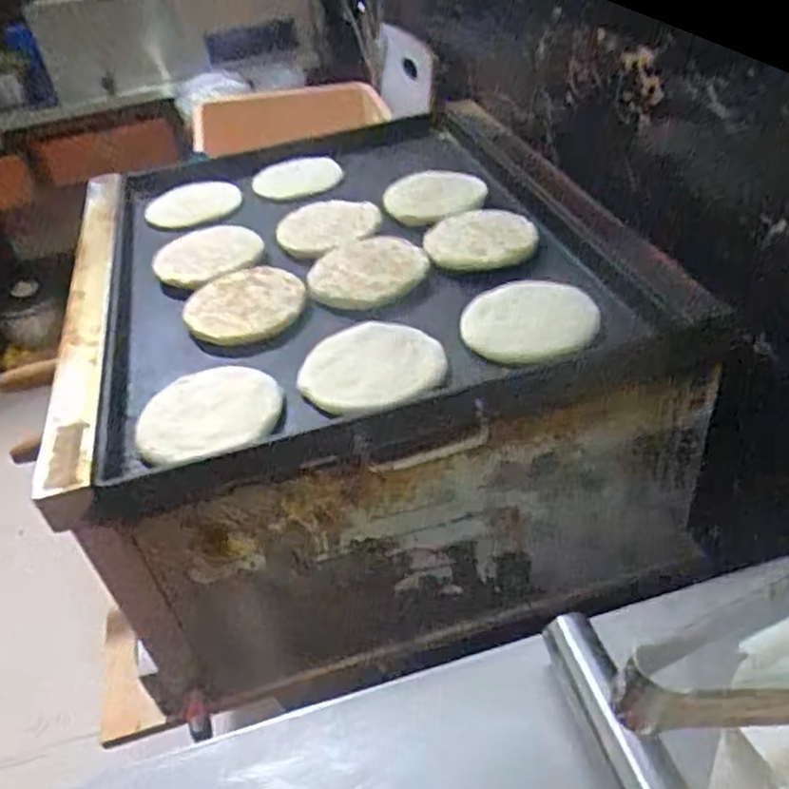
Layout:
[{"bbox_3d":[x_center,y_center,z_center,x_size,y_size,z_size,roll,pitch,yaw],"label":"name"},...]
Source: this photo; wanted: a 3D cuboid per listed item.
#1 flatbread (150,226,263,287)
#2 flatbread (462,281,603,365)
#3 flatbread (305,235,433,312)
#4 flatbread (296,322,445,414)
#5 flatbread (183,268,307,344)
[{"bbox_3d":[-0.219,-0.168,0.851,0.131,0.014,0.130,-6,39,5],"label":"flatbread"},{"bbox_3d":[0.124,-0.077,0.680,0.119,0.019,0.117,-13,39,-4],"label":"flatbread"},{"bbox_3d":[-0.027,-0.134,0.784,0.125,0.029,0.125,-6,39,5],"label":"flatbread"},{"bbox_3d":[-0.021,-0.030,0.659,0.133,0.011,0.135,-6,39,5],"label":"flatbread"},{"bbox_3d":[-0.158,-0.093,0.759,0.124,0.026,0.124,-19,40,-12],"label":"flatbread"}]

